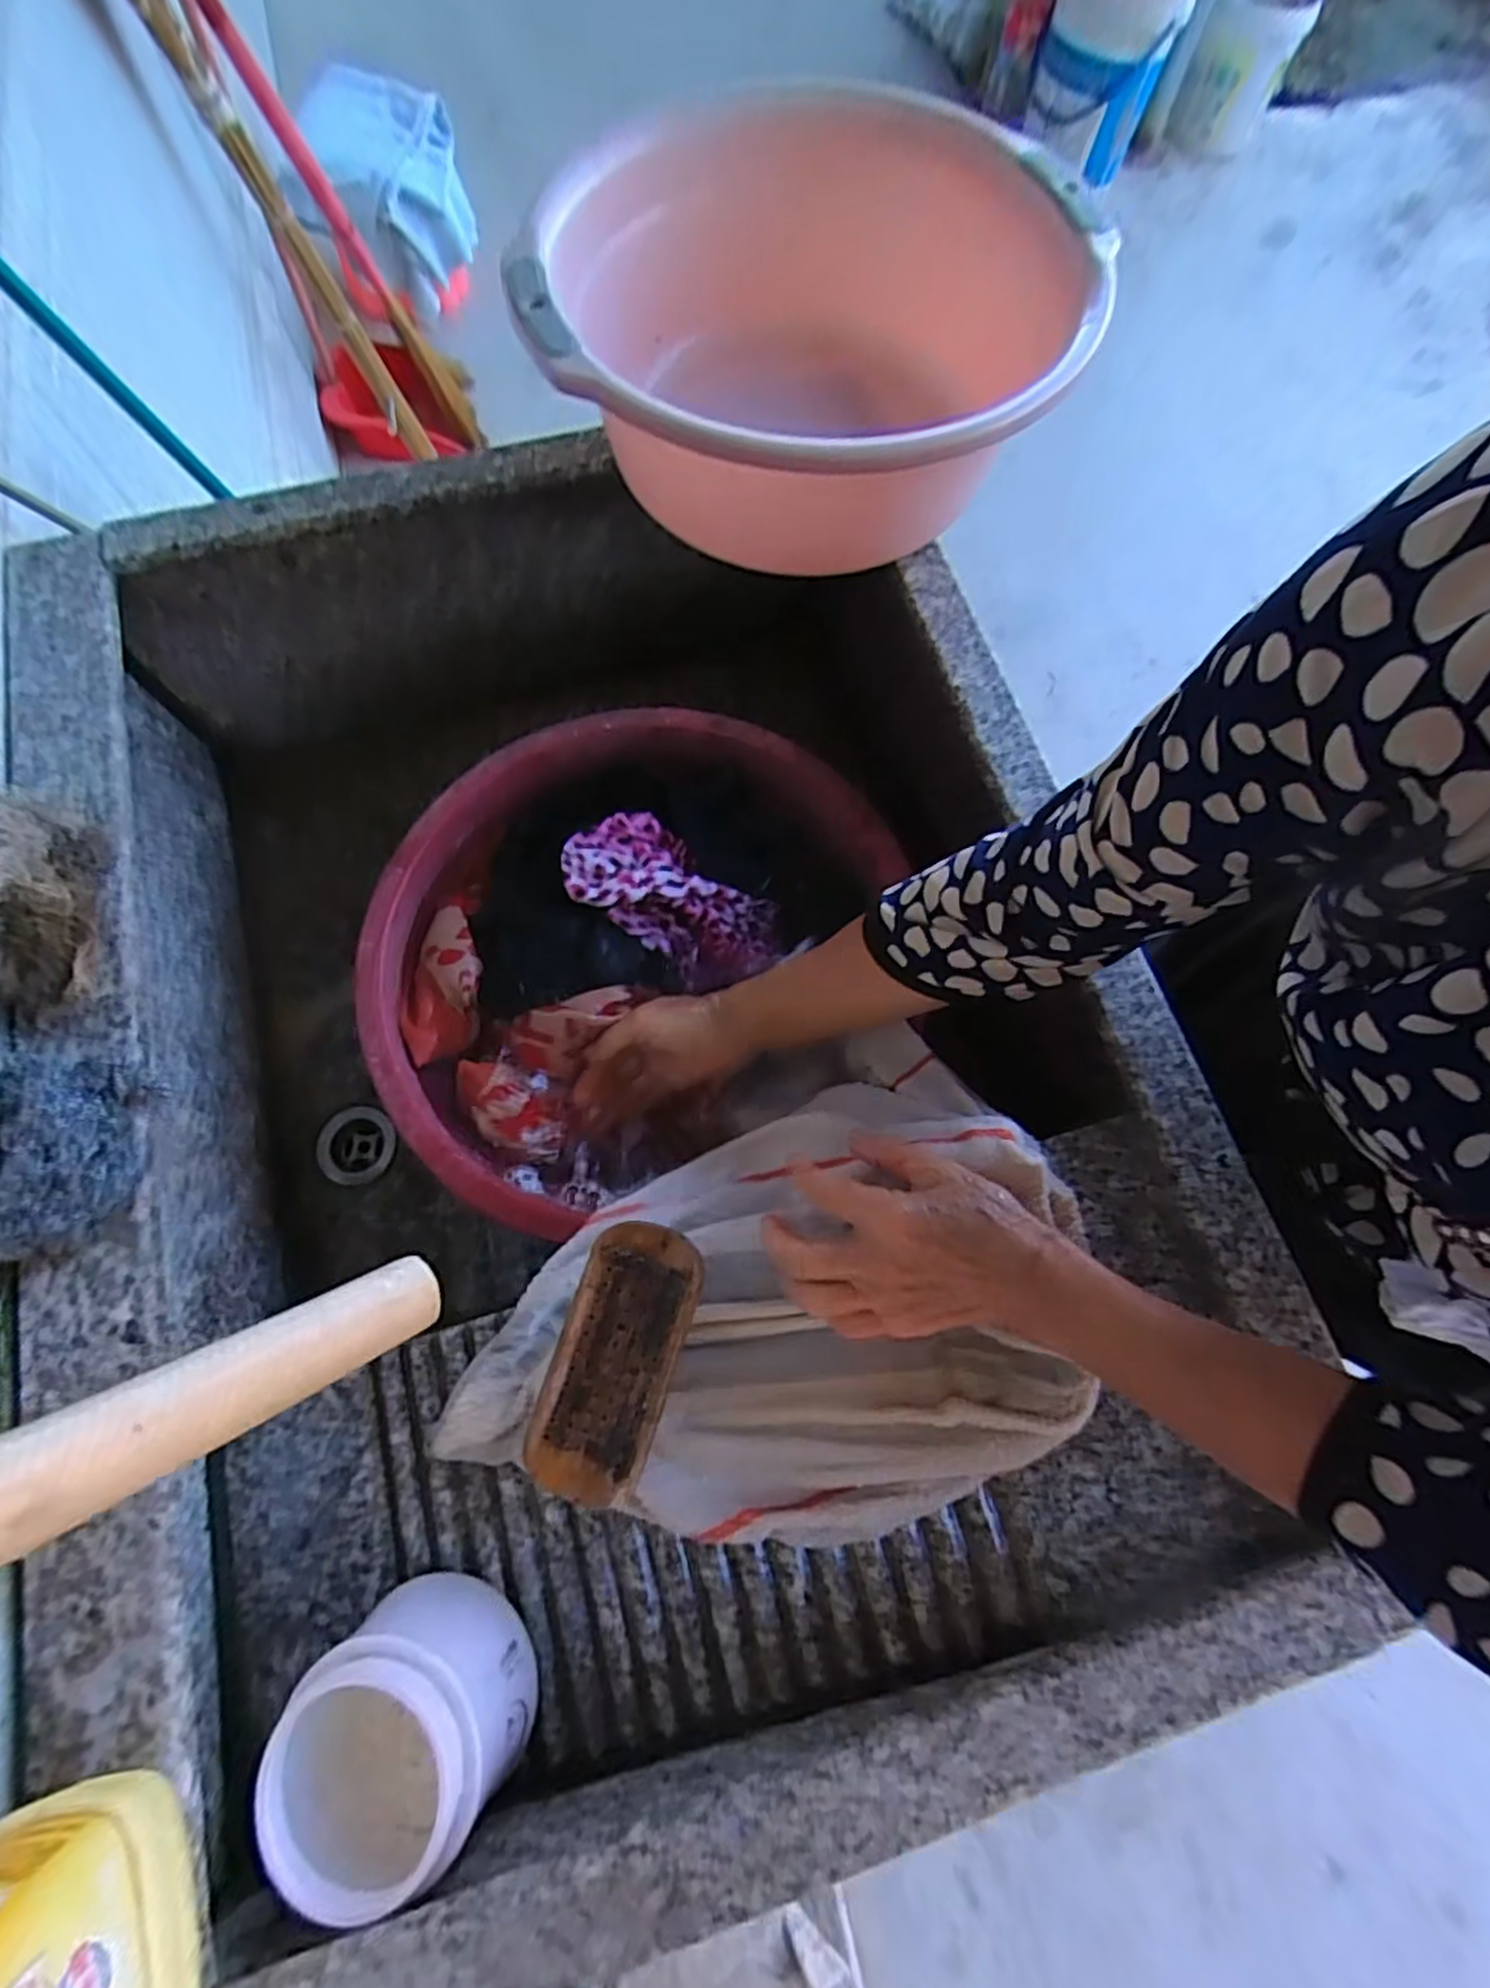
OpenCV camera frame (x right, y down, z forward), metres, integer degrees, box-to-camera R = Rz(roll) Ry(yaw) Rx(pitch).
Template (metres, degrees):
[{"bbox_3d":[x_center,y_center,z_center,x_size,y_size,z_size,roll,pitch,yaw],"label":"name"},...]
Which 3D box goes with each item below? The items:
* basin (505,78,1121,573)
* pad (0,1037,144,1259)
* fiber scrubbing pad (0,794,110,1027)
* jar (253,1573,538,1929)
[{"bbox_3d":[0.041,-0.401,0.468,0.314,0.111,0.326,0,70,-1],"label":"basin"},{"bbox_3d":[-0.329,0.064,0.362,0.056,0.033,0.106,-13,71,-6],"label":"pad"},{"bbox_3d":[-0.371,-0.047,0.390,0.051,0.044,0.111,-11,71,-5],"label":"fiber scrubbing pad"},{"bbox_3d":[-0.154,0.336,0.347,0.090,0.063,0.096,0,70,-1],"label":"jar"}]

